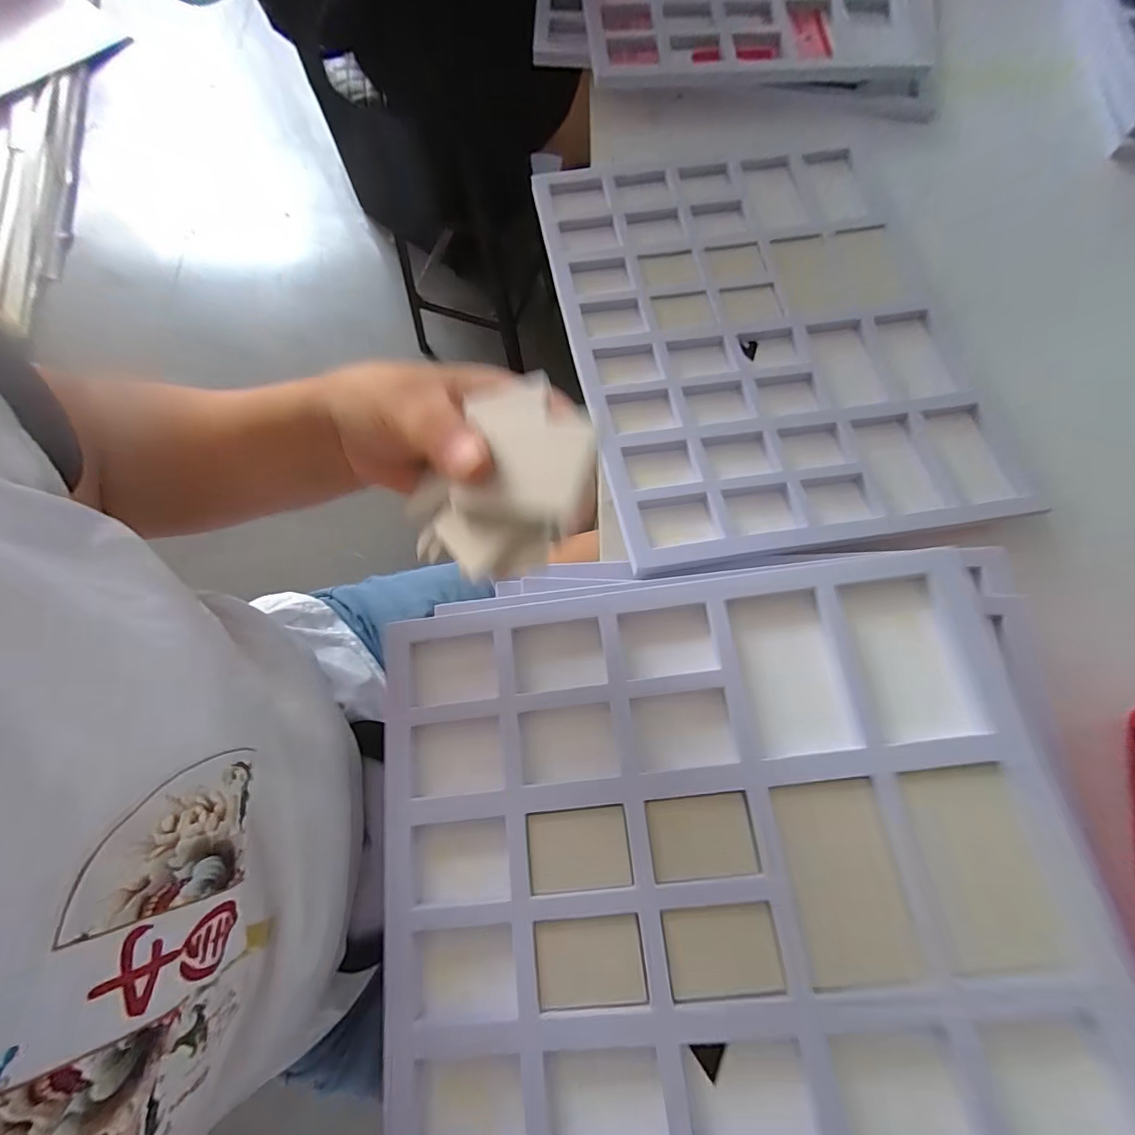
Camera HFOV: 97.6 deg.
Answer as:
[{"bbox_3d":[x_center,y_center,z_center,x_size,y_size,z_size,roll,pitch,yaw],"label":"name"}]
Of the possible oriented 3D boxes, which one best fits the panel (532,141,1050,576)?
[{"bbox_3d":[0.171,-0.215,0.448,0.335,0.039,0.422,-9,69,-7],"label":"panel"}]

